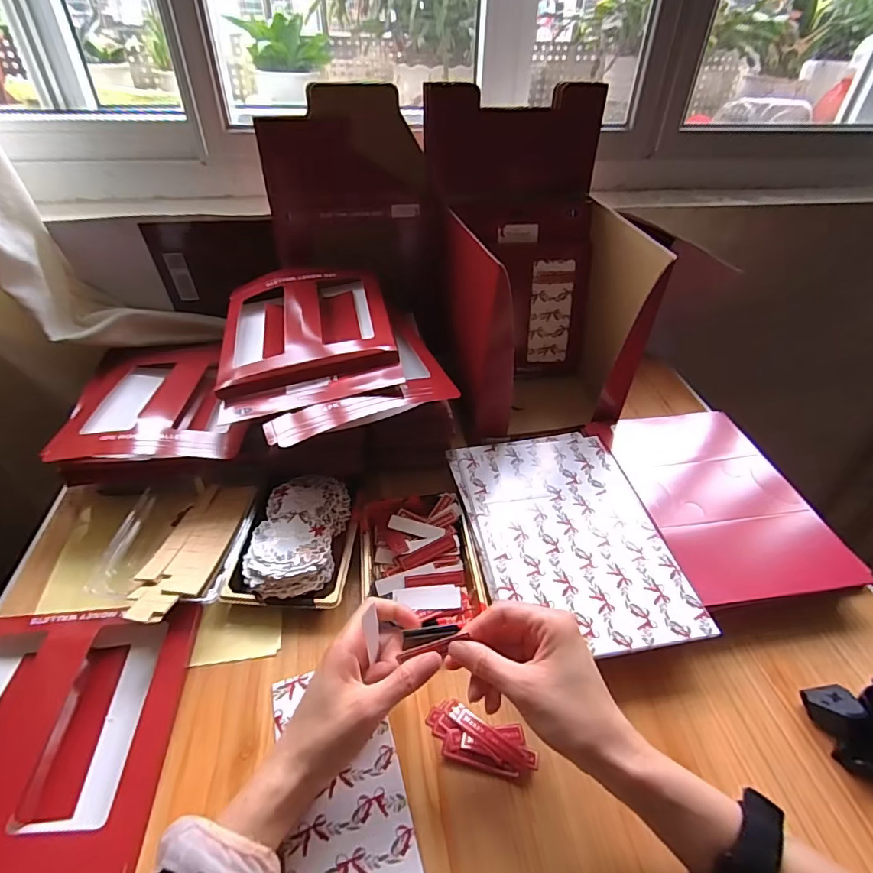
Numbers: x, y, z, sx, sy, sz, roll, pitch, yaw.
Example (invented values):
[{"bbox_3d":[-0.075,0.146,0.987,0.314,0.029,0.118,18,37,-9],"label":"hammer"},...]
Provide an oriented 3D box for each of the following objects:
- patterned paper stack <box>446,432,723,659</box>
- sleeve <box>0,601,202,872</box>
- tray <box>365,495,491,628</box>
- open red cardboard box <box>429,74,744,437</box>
[{"bbox_3d":[0.131,0.091,0.511,0.185,0.008,0.269,-7,41,-9],"label":"patterned paper stack"},{"bbox_3d":[-0.300,0.237,0.362,0.190,0.018,0.232,-3,41,-6],"label":"sleeve"},{"bbox_3d":[-0.020,0.119,0.505,0.109,0.022,0.143,-5,41,-9],"label":"tray"},{"bbox_3d":[0.127,-0.209,0.631,0.217,0.344,0.260,-8,41,-11],"label":"open red cardboard box"}]

